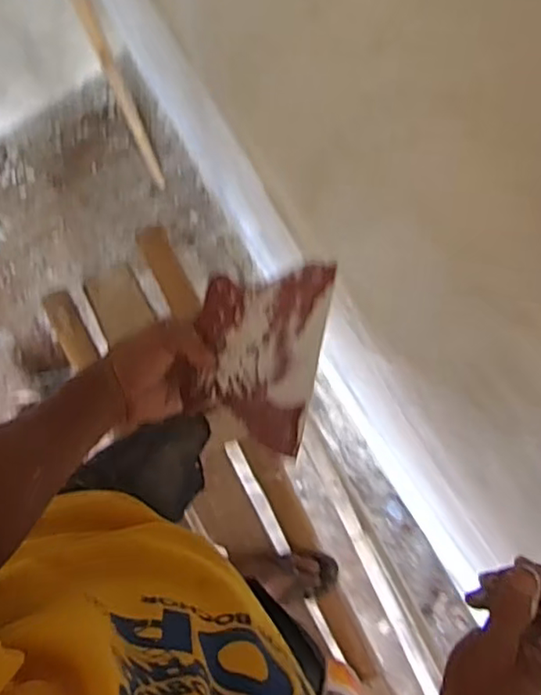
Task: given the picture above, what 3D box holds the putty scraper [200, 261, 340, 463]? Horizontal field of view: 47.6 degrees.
[{"bbox_3d":[-0.013,0.003,0.547,0.124,0.008,0.157,9,85,30],"label":"putty scraper"}]

